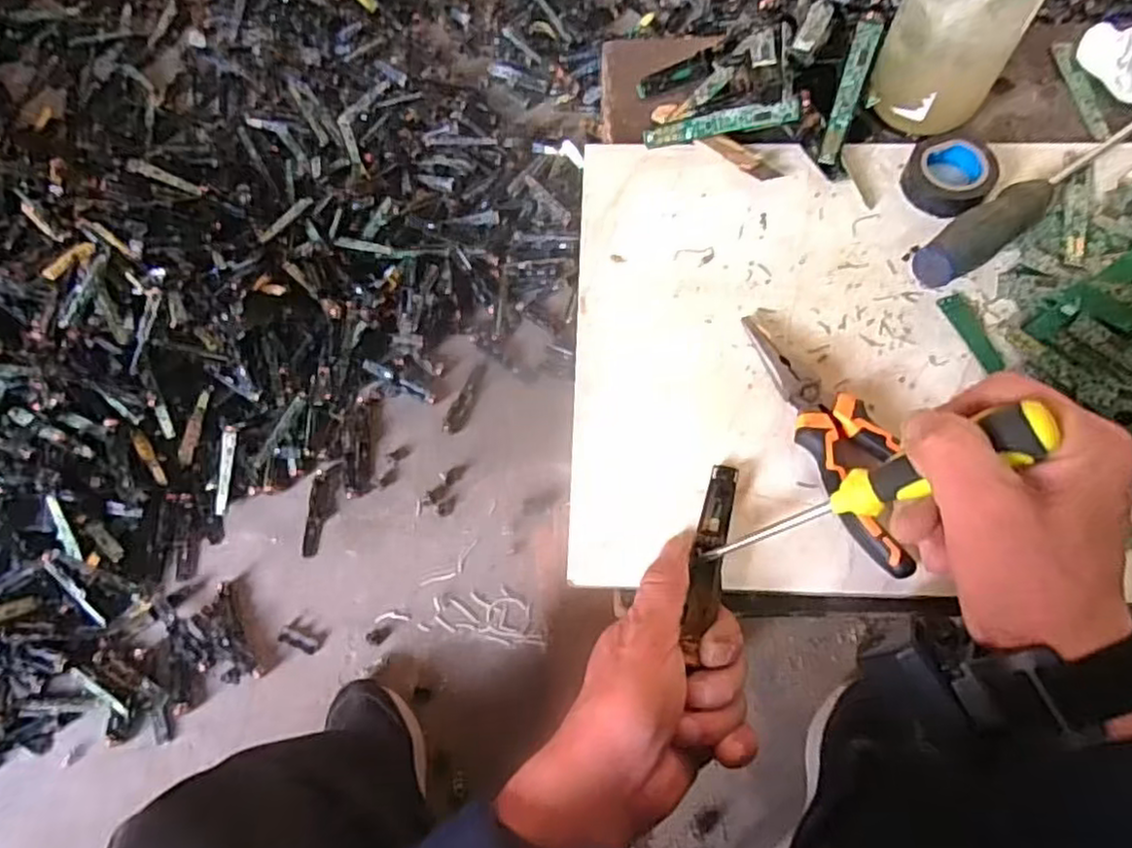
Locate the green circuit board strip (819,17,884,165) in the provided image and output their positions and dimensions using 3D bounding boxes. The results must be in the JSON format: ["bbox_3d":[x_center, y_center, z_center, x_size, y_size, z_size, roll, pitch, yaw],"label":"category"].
[{"bbox_3d":[0.185,-0.216,0.449,0.015,0.011,0.100,19,85,6],"label":"green circuit board strip"}]

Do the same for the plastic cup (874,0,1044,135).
[{"bbox_3d":[0.244,-0.250,0.435,0.075,0.096,0.079,-1,66,1],"label":"plastic cup"}]

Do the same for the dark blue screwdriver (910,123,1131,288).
[{"bbox_3d":[0.298,-0.148,0.420,0.227,0.028,0.026,-34,69,-13],"label":"dark blue screwdriver"}]

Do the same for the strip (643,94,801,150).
[{"bbox_3d":[0.103,-0.198,0.455,0.100,0.015,0.005,-10,27,7],"label":"strip"}]

